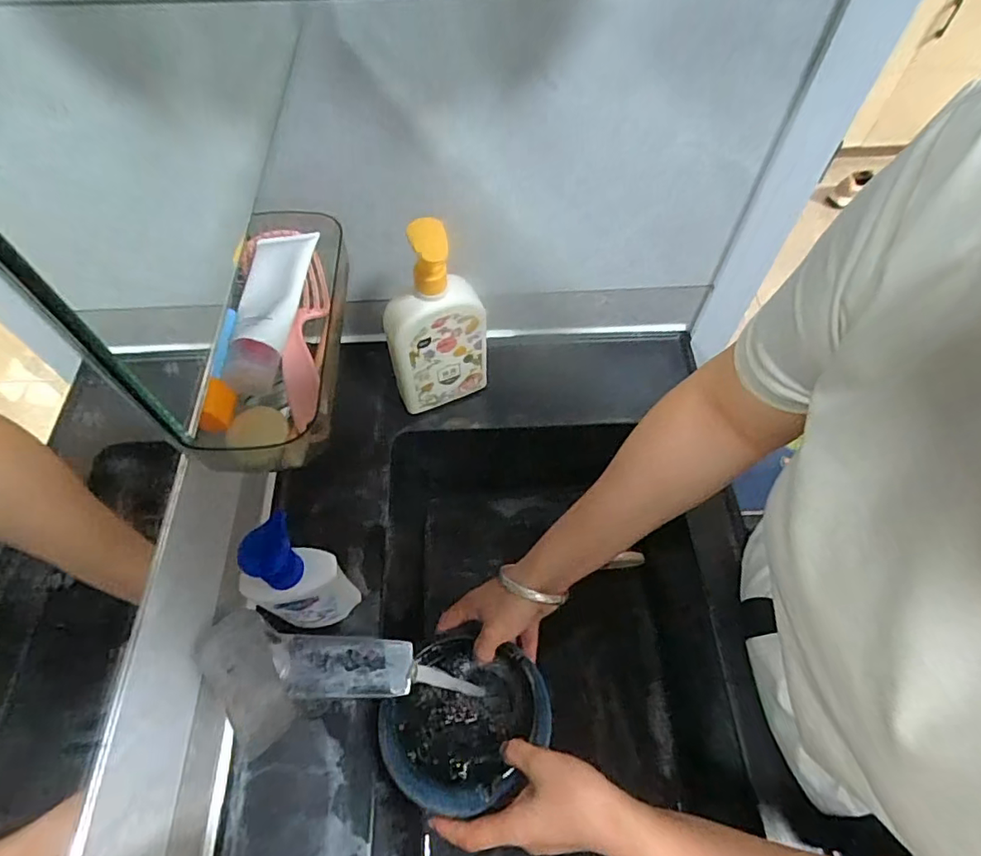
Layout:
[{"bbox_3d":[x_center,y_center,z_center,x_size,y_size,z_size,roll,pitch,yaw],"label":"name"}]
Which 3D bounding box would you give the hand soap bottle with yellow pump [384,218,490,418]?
[{"bbox_3d":[-0.053,-0.098,0.551,0.100,0.224,0.044,-12,60,-7],"label":"hand soap bottle with yellow pump"}]

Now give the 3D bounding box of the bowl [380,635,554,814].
[{"bbox_3d":[-0.023,0.234,0.457,0.133,0.048,0.125,0,59,0],"label":"bowl"}]

